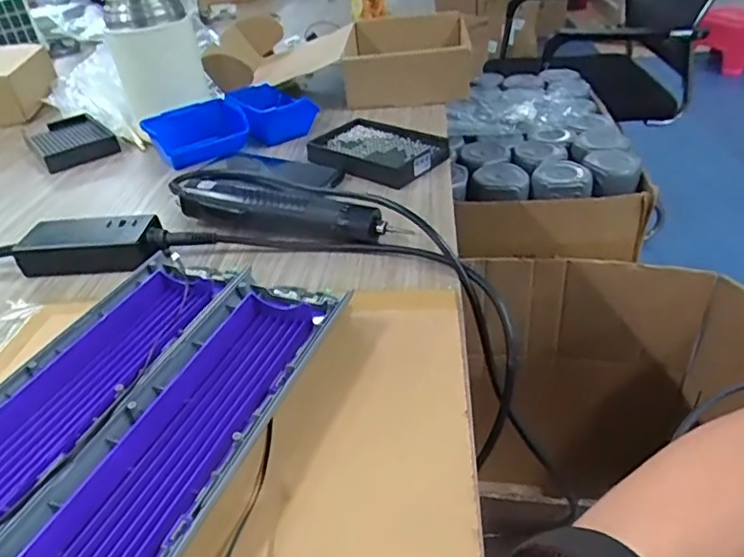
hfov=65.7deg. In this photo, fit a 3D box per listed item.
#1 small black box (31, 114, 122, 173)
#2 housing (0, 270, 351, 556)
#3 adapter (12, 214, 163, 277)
[{"bbox_3d":[-0.408,-0.187,0.781,0.088,0.021,0.158,-27,39,-26],"label":"small black box"},{"bbox_3d":[-0.105,0.089,0.317,0.089,0.033,0.291,8,37,21],"label":"housing"},{"bbox_3d":[-0.250,-0.031,0.518,0.125,0.031,0.049,-3,35,7],"label":"adapter"}]

